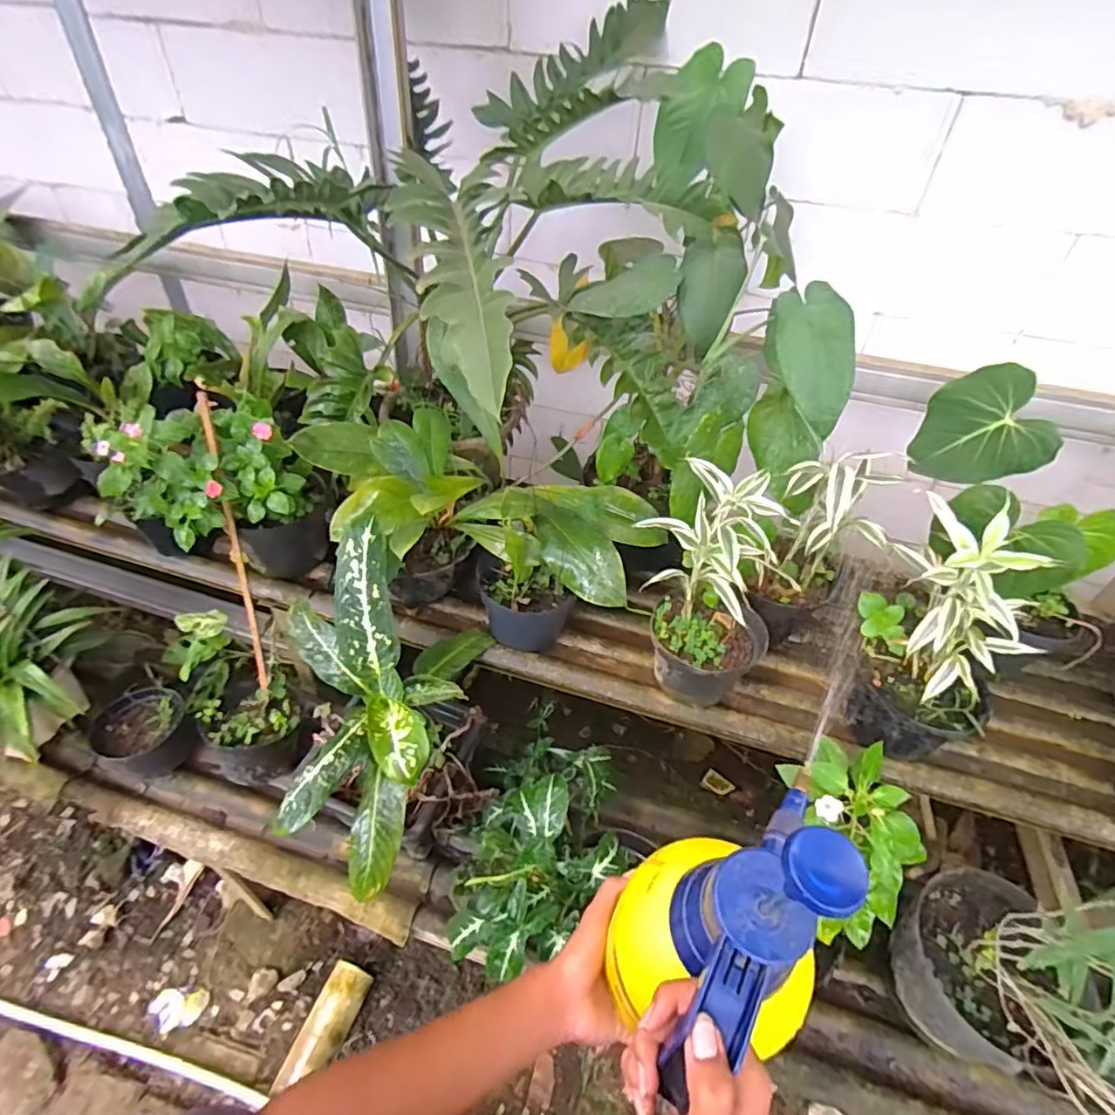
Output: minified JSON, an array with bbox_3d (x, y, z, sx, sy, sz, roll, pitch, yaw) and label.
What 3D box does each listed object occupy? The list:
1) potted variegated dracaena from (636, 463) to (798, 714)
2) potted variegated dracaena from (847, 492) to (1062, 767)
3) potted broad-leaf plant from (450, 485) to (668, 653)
[{"bbox_3d":[0.228,0.047,0.869,0.162,0.359,0.181,-20,47,-23],"label":"potted variegated dracaena"},{"bbox_3d":[0.525,0.120,0.812,0.157,0.398,0.202,-24,49,-27],"label":"potted variegated dracaena"},{"bbox_3d":[-0.001,-0.001,0.989,0.321,0.249,0.214,12,43,9],"label":"potted broad-leaf plant"}]

